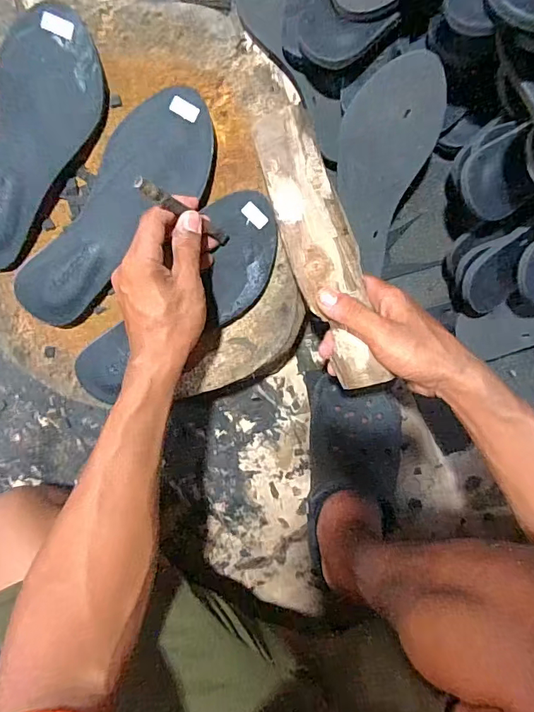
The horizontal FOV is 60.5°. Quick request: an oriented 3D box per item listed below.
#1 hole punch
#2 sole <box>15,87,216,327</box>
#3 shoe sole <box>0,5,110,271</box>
[{"bbox_3d":[-0.071,-0.122,0.390,0.013,0.110,0.013,28,96,35],"label":"hole punch"},{"bbox_3d":[-0.139,-0.133,0.424,0.240,0.020,0.087,-43,99,2],"label":"sole"},{"bbox_3d":[-0.211,-0.186,0.410,0.087,0.027,0.222,22,96,-8],"label":"shoe sole"}]

